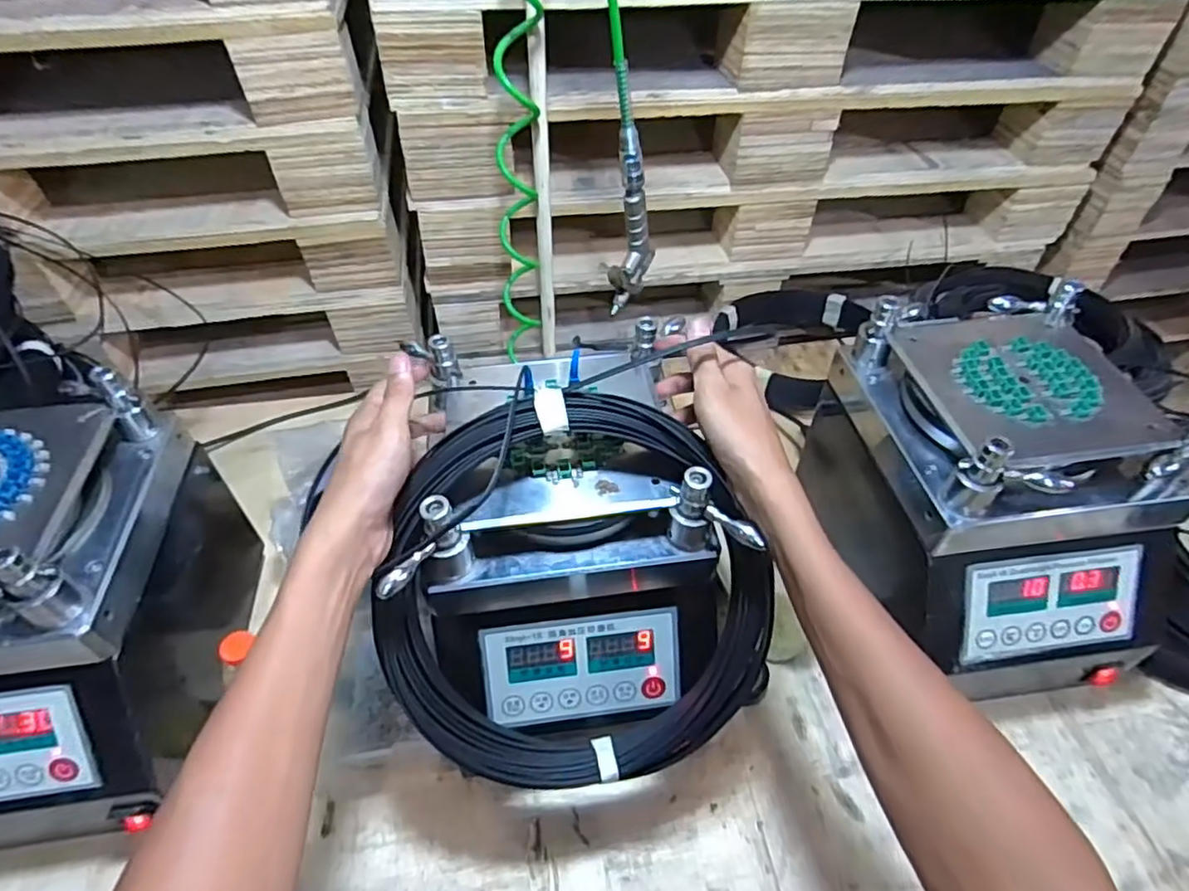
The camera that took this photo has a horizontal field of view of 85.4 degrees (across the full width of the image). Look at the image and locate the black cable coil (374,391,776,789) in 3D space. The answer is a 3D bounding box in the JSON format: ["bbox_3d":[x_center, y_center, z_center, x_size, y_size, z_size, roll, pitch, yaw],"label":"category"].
[{"bbox_3d":[-0.014,0.111,0.454,0.267,0.051,0.282,-1,95,-6],"label":"black cable coil"}]

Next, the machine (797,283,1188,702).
[{"bbox_3d":[0.365,0.056,0.614,0.221,0.279,0.284,-7,48,-5],"label":"machine"}]

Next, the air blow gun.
[{"bbox_3d":[0.036,-0.226,0.657,0.037,0.168,0.069,11,49,10],"label":"air blow gun"}]

